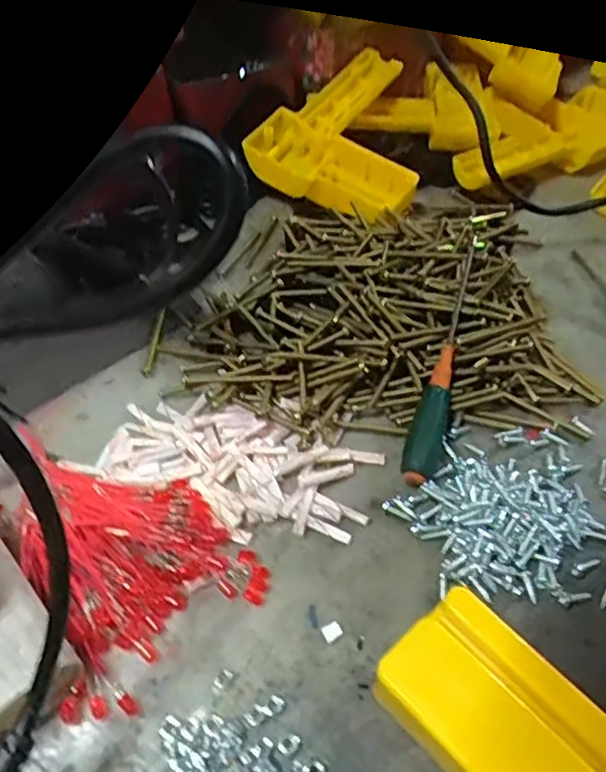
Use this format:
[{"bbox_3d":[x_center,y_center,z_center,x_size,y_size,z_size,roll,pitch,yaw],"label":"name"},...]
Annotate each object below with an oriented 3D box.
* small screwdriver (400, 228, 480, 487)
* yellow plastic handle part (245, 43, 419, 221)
[{"bbox_3d":[0.075,-0.017,0.333,0.017,0.013,0.146,14,65,12],"label":"small screwdriver"},{"bbox_3d":[0.044,-0.177,0.464,0.117,0.047,0.142,30,54,24],"label":"yellow plastic handle part"}]

